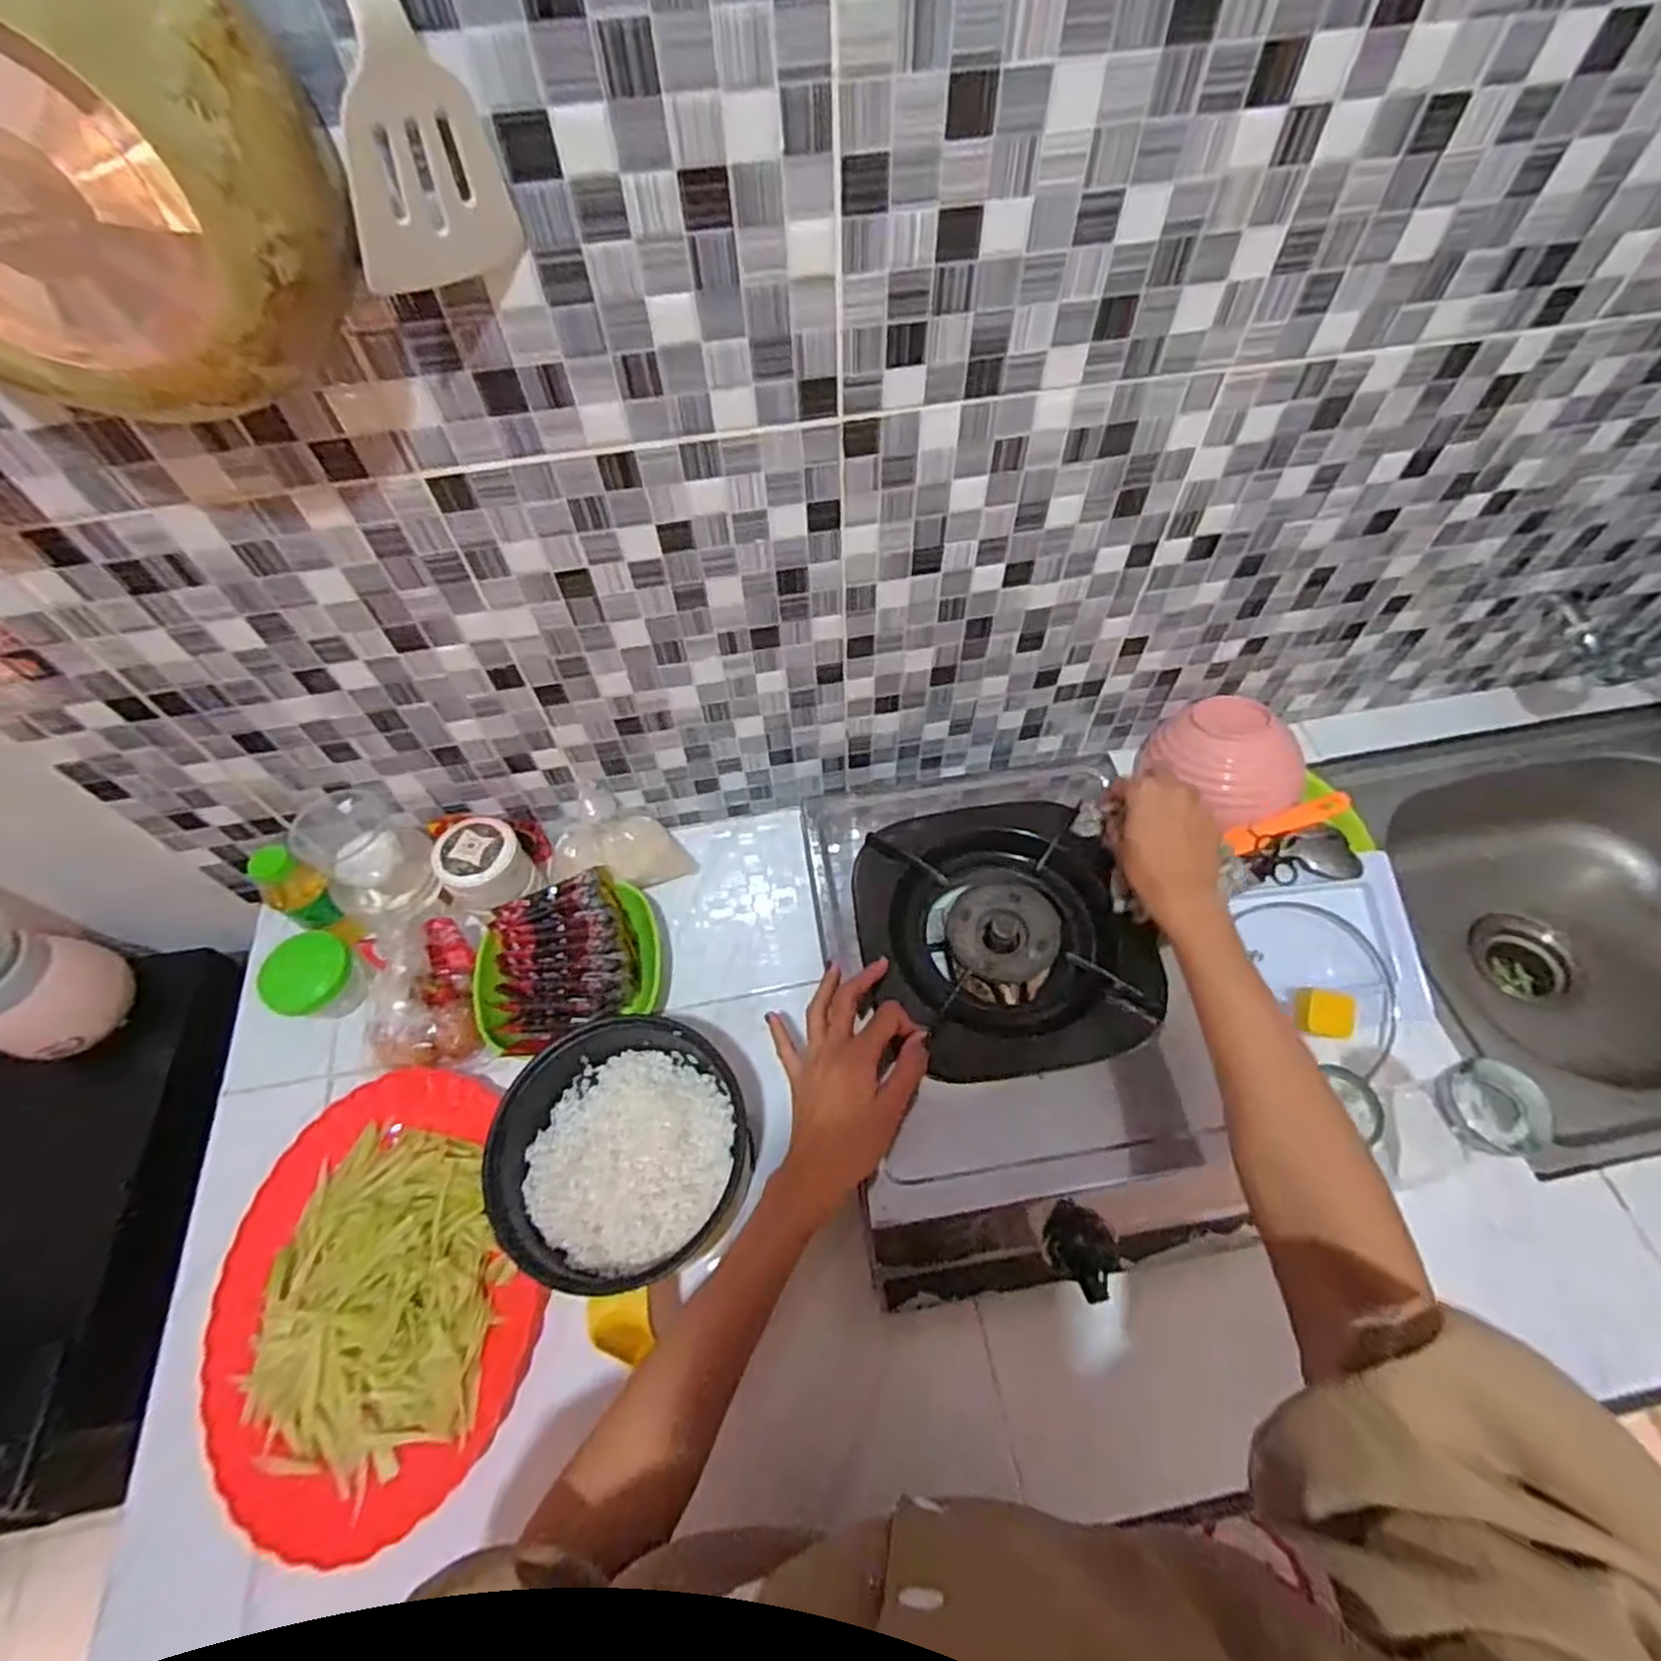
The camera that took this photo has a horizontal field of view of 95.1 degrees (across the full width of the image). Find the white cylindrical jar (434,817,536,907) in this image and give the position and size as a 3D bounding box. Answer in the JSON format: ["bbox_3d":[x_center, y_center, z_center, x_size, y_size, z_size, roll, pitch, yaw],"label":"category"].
[{"bbox_3d":[-0.311,0.034,0.691,0.062,0.081,0.068,3,58,4],"label":"white cylindrical jar"}]

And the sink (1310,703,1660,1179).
[{"bbox_3d":[0.770,0.106,0.784,0.467,0.206,0.396,-10,58,-4],"label":"sink"}]

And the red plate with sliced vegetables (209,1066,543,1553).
[{"bbox_3d":[-0.328,0.327,0.547,0.209,0.040,0.289,-21,59,-11],"label":"red plate with sliced vegetables"}]

